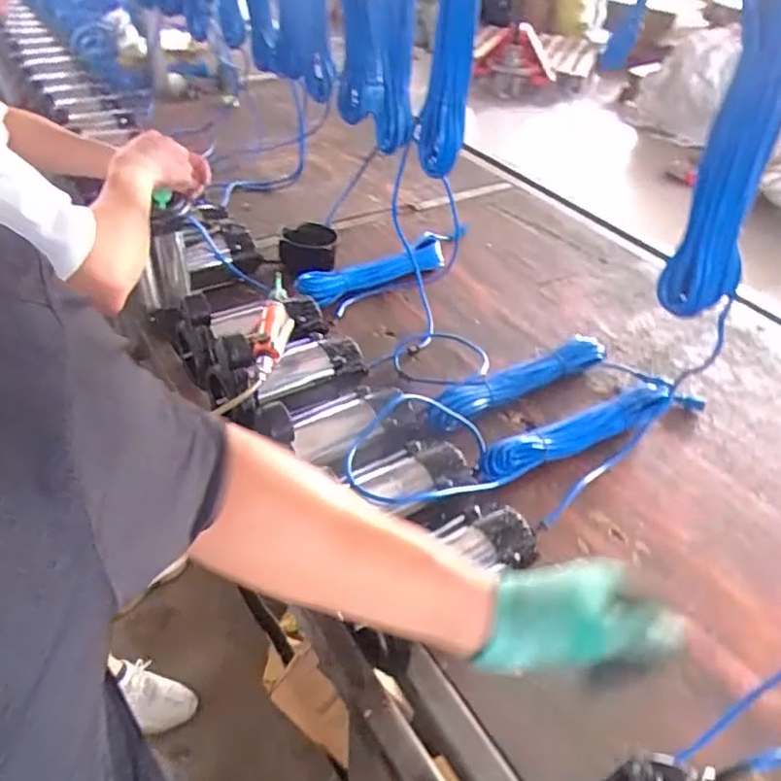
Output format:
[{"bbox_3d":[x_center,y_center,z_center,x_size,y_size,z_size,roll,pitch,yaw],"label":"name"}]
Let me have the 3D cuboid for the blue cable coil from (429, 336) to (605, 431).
[{"bbox_3d":[0.212,-0.015,1.035,0.377,0.056,0.080,-23,49,-27],"label":"blue cable coil"}]

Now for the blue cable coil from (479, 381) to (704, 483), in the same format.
[{"bbox_3d":[0.316,0.059,0.965,0.437,0.048,0.058,-18,47,-23],"label":"blue cable coil"}]

